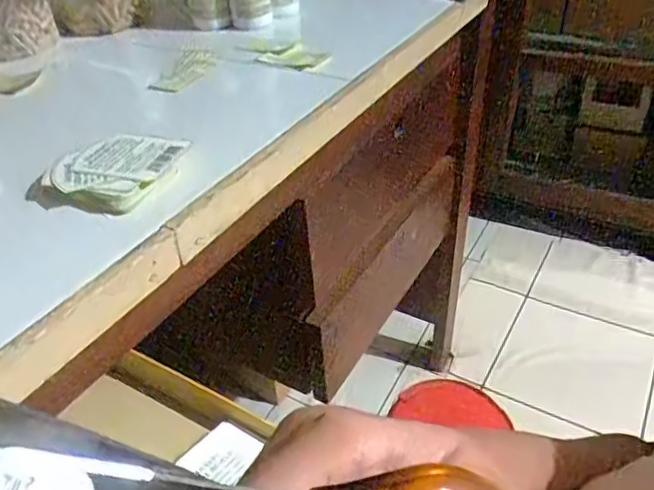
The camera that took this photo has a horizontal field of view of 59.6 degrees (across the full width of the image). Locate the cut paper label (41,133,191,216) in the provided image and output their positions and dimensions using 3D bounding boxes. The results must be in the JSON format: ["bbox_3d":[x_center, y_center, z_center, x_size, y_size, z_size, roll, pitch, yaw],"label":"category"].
[{"bbox_3d":[-0.137,-0.052,0.378,0.080,0.011,0.073,13,42,18],"label":"cut paper label"}]

